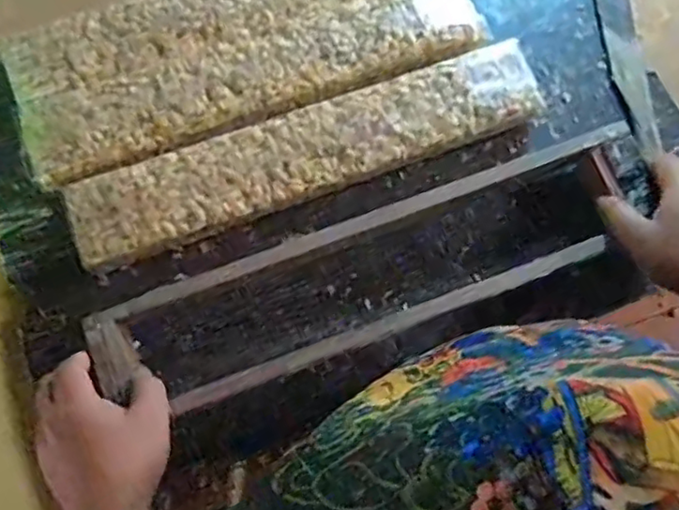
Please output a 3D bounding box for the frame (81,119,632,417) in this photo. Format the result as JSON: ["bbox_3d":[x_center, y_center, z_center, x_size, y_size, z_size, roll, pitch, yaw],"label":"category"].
[{"bbox_3d":[0.028,0.010,0.465,0.414,0.049,0.102,-20,75,-7],"label":"frame"}]

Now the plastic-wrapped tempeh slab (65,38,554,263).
[{"bbox_3d":[-0.024,-0.080,0.486,0.366,0.035,0.065,-20,78,-3],"label":"plastic-wrapped tempeh slab"}]

